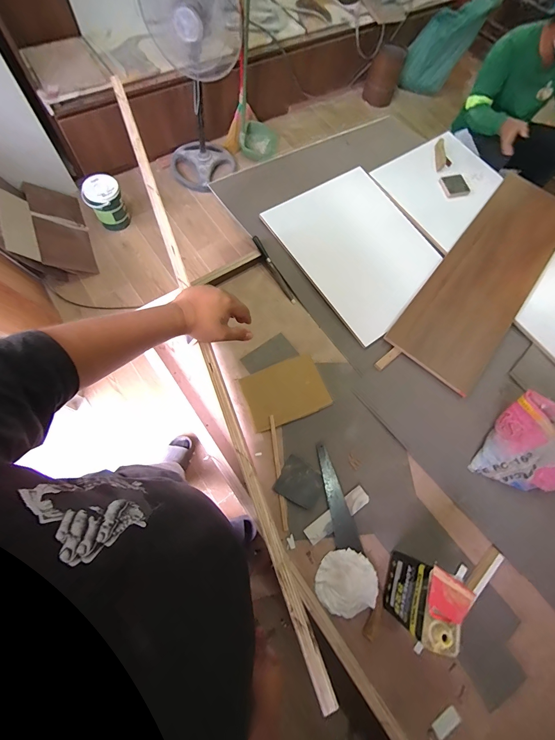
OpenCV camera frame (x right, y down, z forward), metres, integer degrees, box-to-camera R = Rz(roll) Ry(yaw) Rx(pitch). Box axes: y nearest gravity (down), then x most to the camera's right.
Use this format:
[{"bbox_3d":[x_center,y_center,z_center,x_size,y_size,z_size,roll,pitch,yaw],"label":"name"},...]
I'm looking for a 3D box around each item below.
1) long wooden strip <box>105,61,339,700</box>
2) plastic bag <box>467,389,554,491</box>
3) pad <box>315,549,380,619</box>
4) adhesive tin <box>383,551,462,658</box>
[{"bbox_3d":[-0.145,-0.109,0.526,0.023,0.028,1.122,-20,73,-7],"label":"long wooden strip"},{"bbox_3d":[0.888,0.275,1.055,0.271,0.135,0.306,33,73,7],"label":"plastic bag"},{"bbox_3d":[0.209,0.645,0.938,0.184,0.042,0.176,-32,76,-11],"label":"pad"},{"bbox_3d":[0.388,0.615,0.848,0.099,0.248,0.169,18,69,1],"label":"adhesive tin"}]

